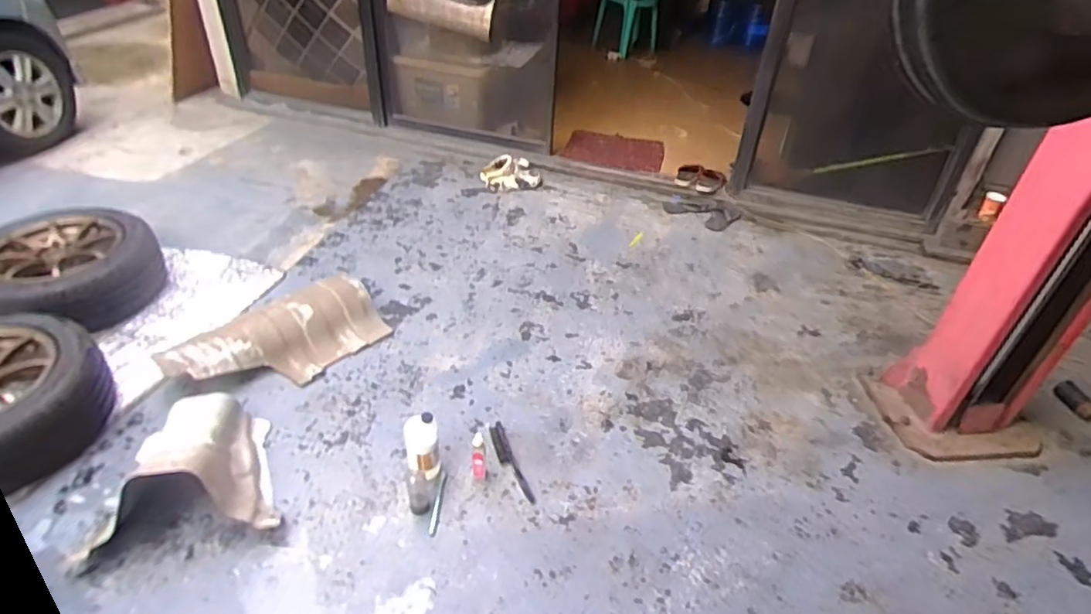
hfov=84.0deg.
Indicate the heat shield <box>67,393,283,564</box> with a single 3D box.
[{"bbox_3d":[-0.941,0.411,1.615,0.396,0.209,0.462,-9,41,-15],"label":"heat shield"}]

